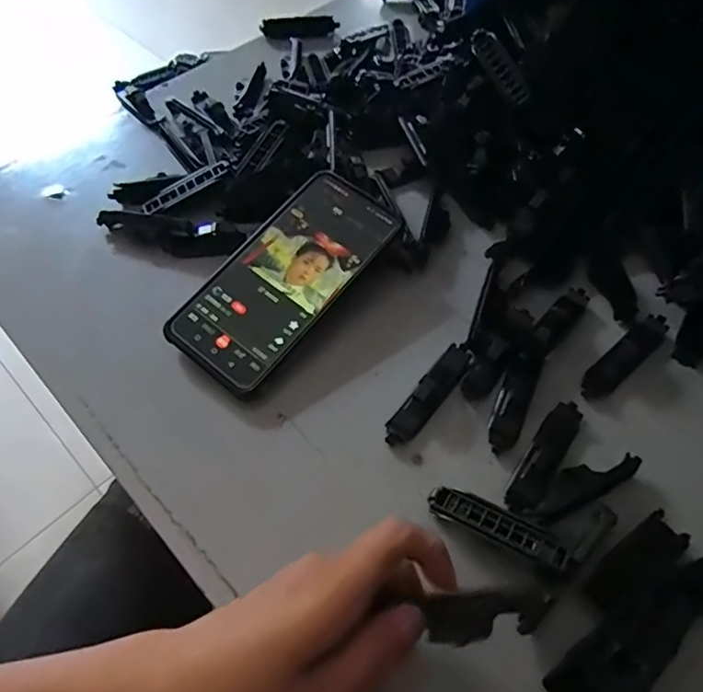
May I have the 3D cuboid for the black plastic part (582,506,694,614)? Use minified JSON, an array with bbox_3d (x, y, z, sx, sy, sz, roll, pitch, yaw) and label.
[{"bbox_3d":[0.150,0.112,0.281,0.063,0.009,0.024,-32,62,-18],"label":"black plastic part"}]

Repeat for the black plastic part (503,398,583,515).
[{"bbox_3d":[0.114,0.064,0.318,0.019,0.012,0.080,31,63,19],"label":"black plastic part"}]

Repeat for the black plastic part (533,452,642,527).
[{"bbox_3d":[0.131,0.077,0.305,0.073,0.007,0.021,-25,60,-15],"label":"black plastic part"}]

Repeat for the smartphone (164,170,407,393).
[{"bbox_3d":[-0.044,-0.049,0.372,0.077,0.006,0.167,37,73,13],"label":"smartphone"}]

